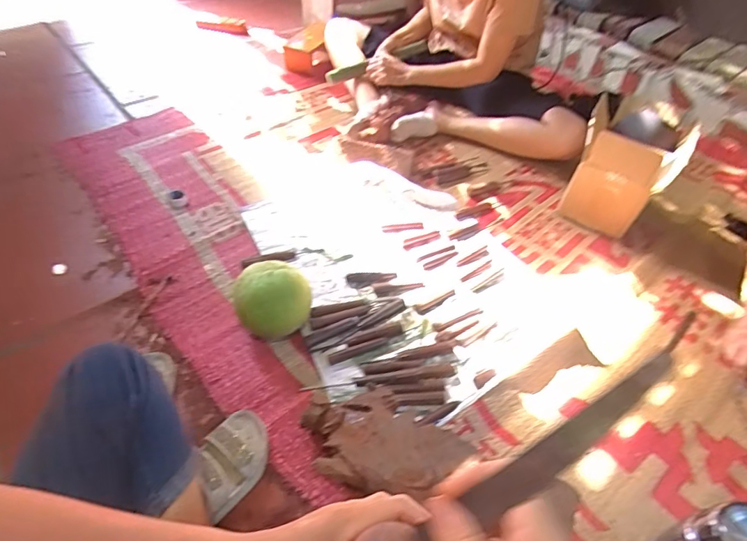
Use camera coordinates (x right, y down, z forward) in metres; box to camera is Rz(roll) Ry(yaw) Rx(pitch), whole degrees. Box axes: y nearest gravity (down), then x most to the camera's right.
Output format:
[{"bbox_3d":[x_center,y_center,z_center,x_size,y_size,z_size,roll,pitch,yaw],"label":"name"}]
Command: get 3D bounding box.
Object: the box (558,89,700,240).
[{"bbox_3d":[0.583,-0.239,1.097,0.201,0.219,0.233,28,50,20],"label":"box"}]

